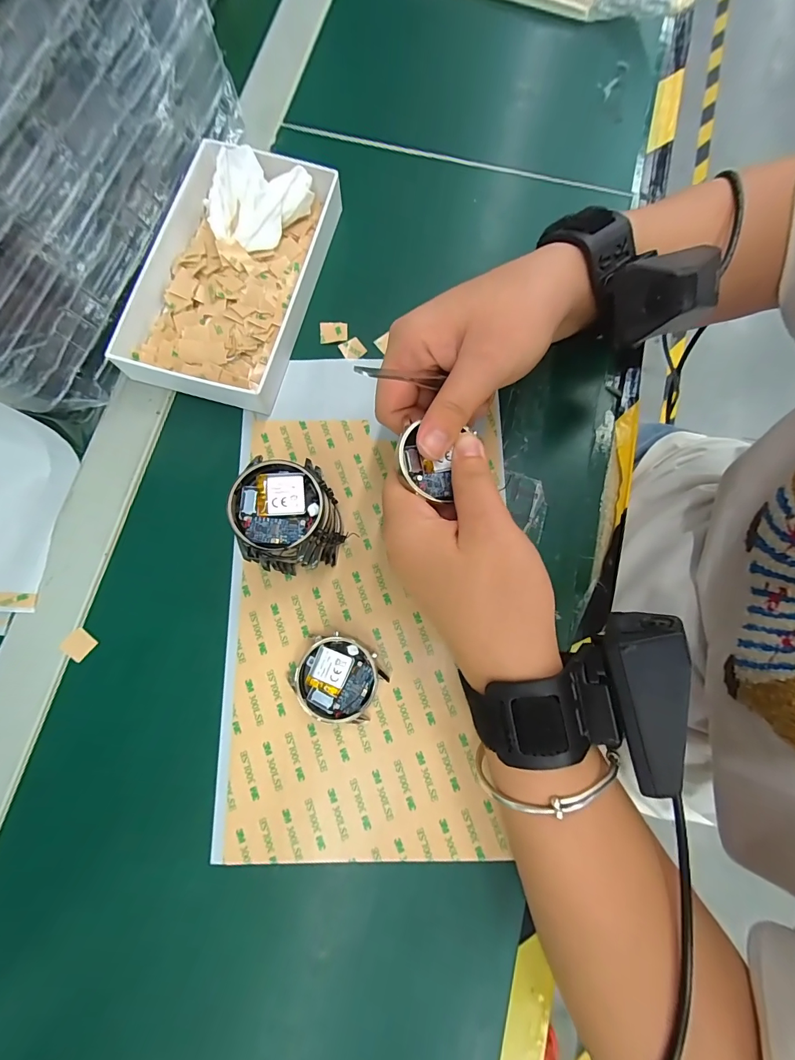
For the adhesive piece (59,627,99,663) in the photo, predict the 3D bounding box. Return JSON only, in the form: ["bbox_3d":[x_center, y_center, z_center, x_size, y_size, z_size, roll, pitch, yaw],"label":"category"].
[{"bbox_3d":[-0.188,0.068,0.232,0.015,0.004,0.015,41,72,-6],"label":"adhesive piece"}]

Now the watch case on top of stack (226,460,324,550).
[{"bbox_3d":[-0.059,-0.013,0.192,0.042,0.008,0.044,17,79,4],"label":"watch case on top of stack"}]

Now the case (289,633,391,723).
[{"bbox_3d":[-0.035,0.085,0.223,0.048,0.012,0.044,26,79,5],"label":"case"}]

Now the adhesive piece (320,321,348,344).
[{"bbox_3d":[-0.044,-0.138,0.273,0.019,0.004,0.014,-2,78,0],"label":"adhesive piece"}]

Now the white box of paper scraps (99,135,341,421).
[{"bbox_3d":[-0.116,-0.170,0.266,0.109,0.034,0.179,15,78,3],"label":"white box of paper scraps"}]

